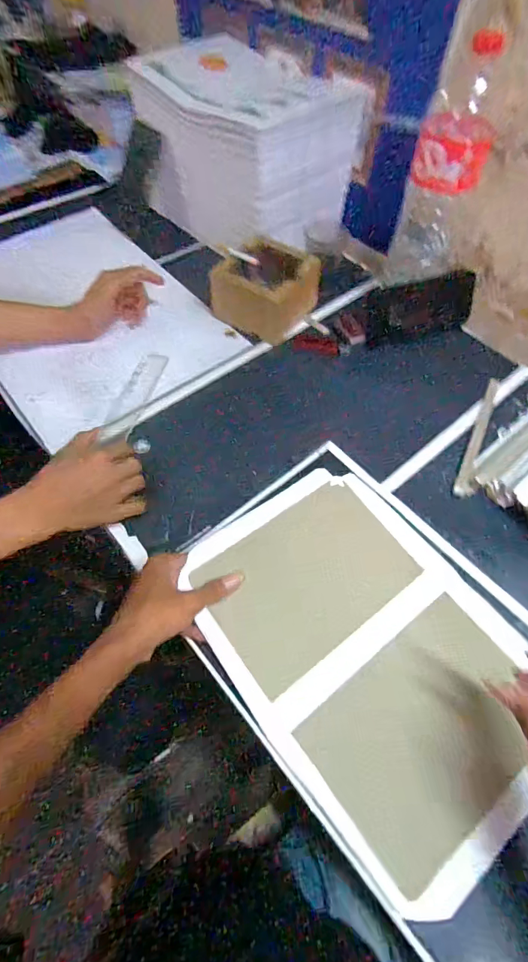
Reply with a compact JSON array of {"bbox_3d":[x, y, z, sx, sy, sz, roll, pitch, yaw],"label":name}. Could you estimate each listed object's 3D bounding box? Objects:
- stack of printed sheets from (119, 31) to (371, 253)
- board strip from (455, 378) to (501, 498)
[{"bbox_3d":[-0.033,-0.564,0.739,0.339,0.172,0.225,38,65,20],"label":"stack of printed sheets"},{"bbox_3d":[0.285,-0.066,0.570,0.022,0.007,0.215,22,60,12],"label":"board strip"}]

